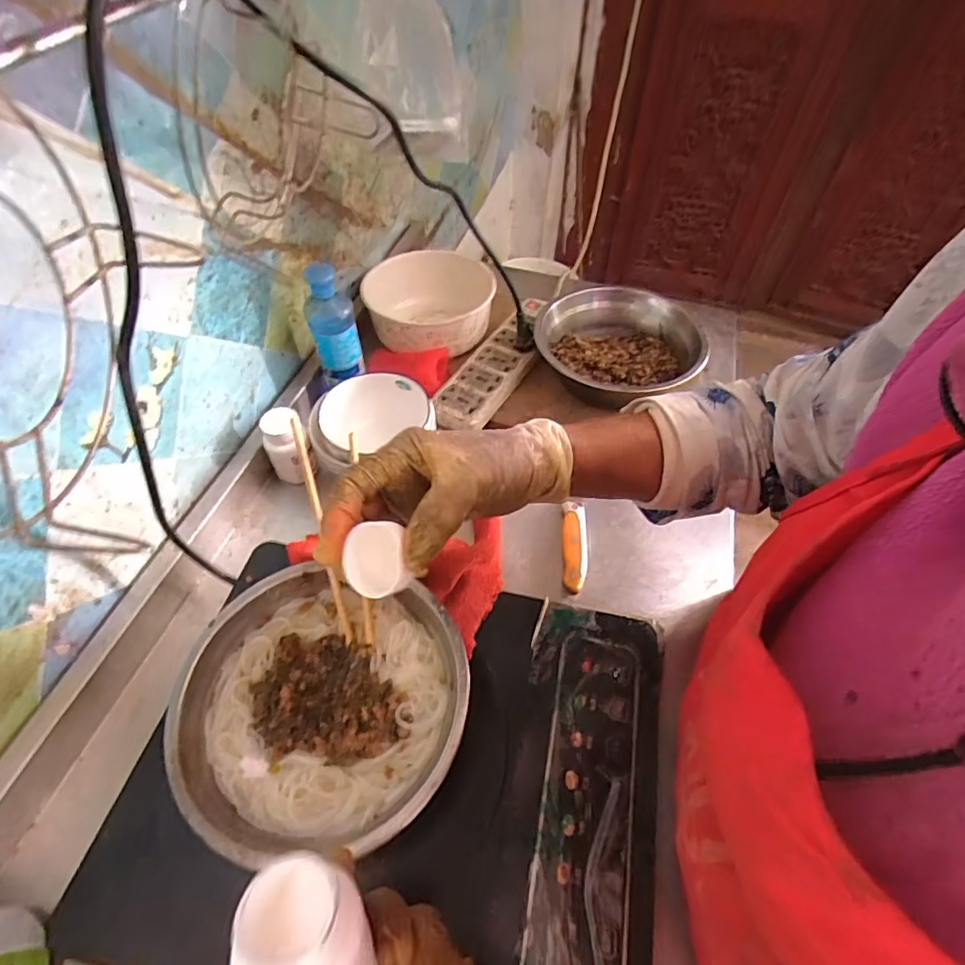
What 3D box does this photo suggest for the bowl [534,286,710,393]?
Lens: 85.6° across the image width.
[{"bbox_3d":[0.159,-0.158,0.620,0.193,0.056,0.175,16,55,11],"label":"bowl"}]

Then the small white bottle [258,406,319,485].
[{"bbox_3d":[-0.199,-0.035,0.535,0.042,0.077,0.038,-21,57,-15],"label":"small white bottle"}]

